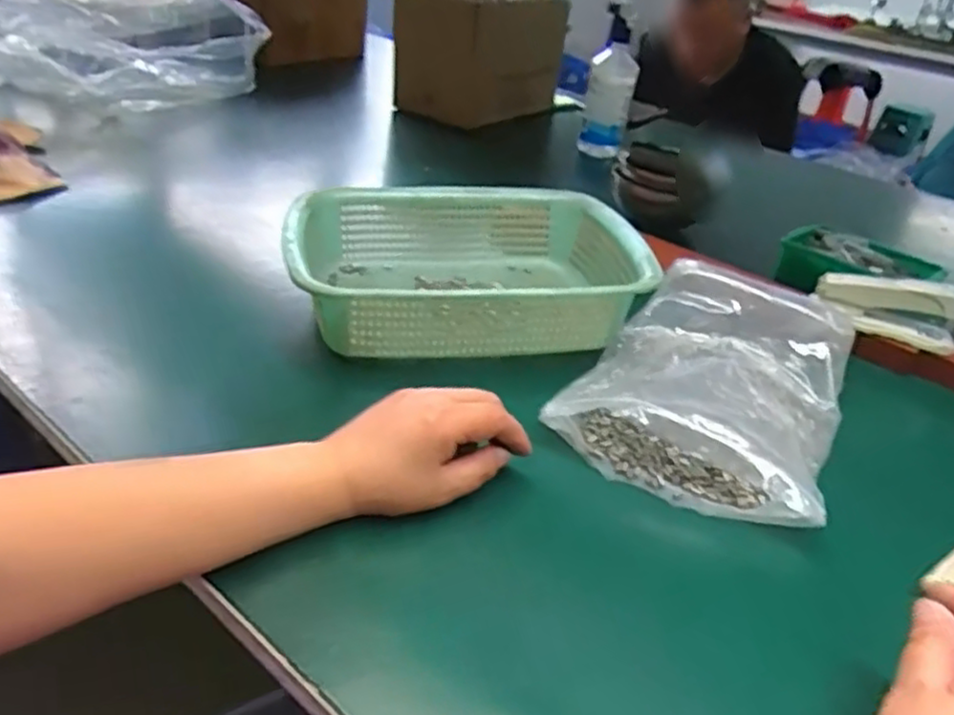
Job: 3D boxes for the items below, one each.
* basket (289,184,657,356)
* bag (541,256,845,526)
[{"bbox_3d":[-0.010,-0.078,0.652,0.297,0.080,0.225,0,33,-12],"label":"basket"},{"bbox_3d":[0.185,0.012,0.560,0.185,0.059,0.243,22,35,21],"label":"bag"}]

